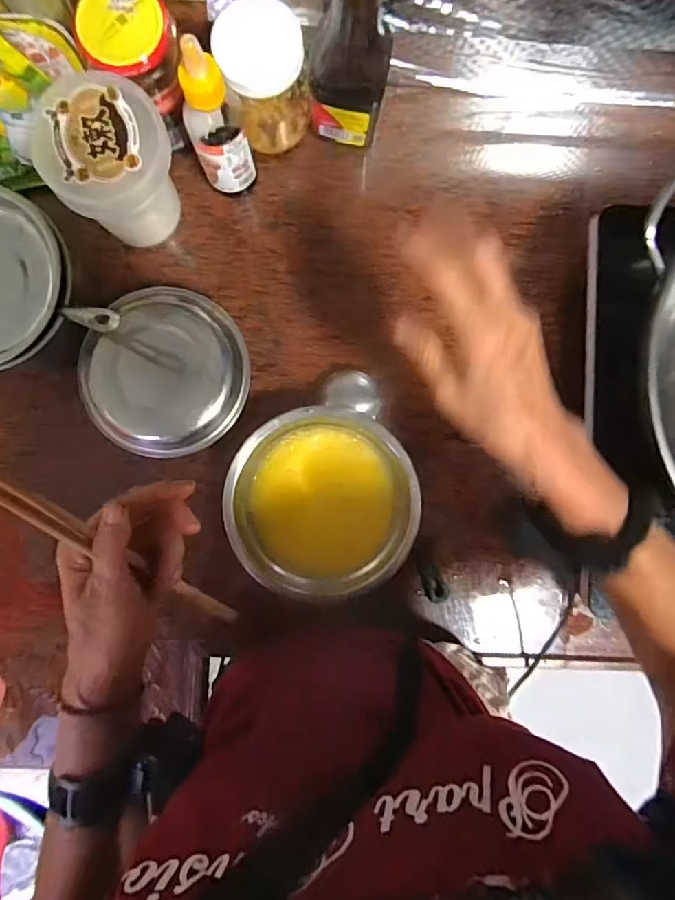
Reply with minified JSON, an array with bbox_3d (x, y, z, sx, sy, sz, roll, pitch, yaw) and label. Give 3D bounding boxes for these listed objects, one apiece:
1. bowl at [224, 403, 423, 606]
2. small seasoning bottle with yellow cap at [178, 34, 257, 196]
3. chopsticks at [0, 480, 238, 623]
[{"bbox_3d":[-0.013,0.052,0.490,0.169,0.055,0.176,0,90,-2],"label":"bowl"},{"bbox_3d":[-0.102,-0.271,0.436,0.044,0.175,0.042,0,90,-2],"label":"small seasoning bottle with yellow cap"},{"bbox_3d":[-0.130,0.066,0.311,0.011,0.239,0.010,-38,48,-1],"label":"chopsticks"}]

